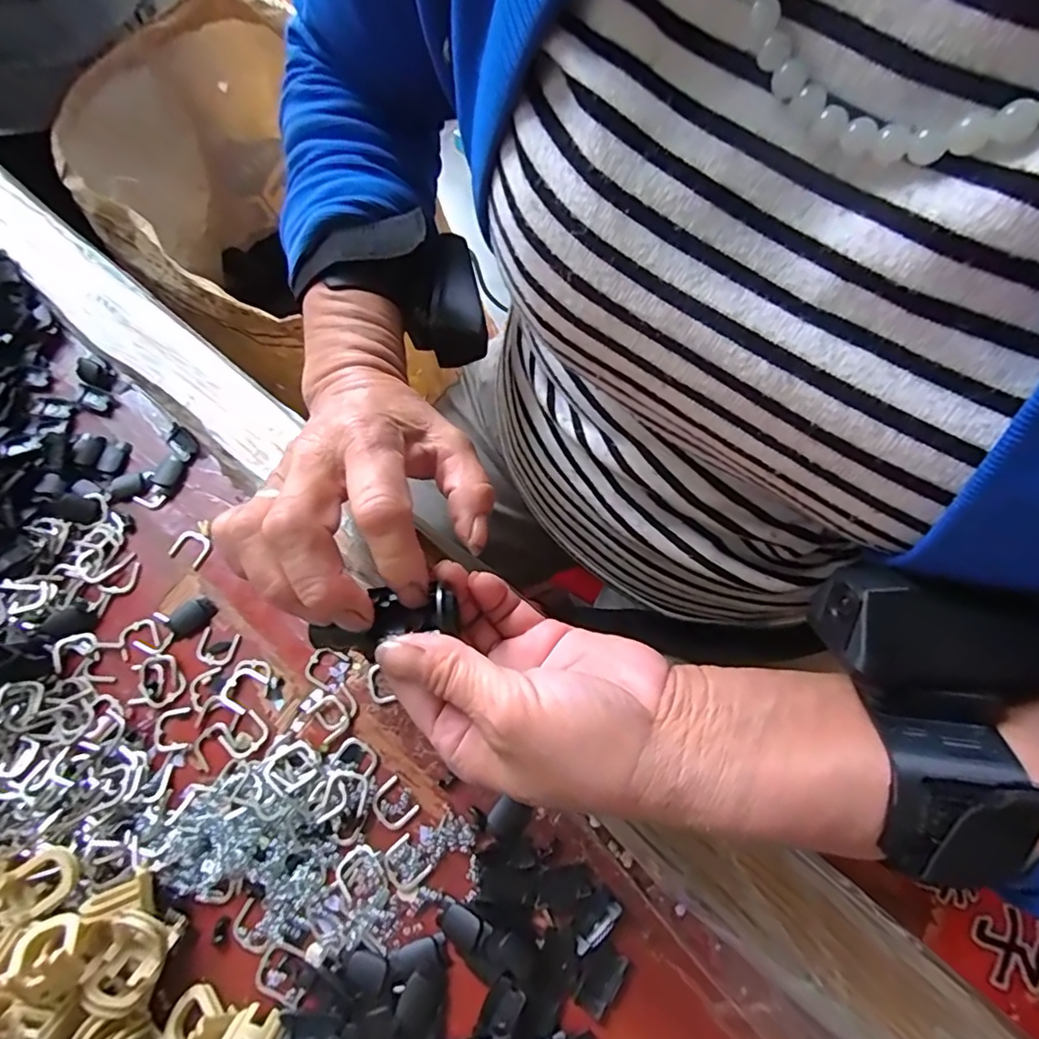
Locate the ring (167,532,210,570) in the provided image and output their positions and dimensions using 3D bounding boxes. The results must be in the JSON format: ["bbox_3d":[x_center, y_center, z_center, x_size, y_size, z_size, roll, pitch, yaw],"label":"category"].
[{"bbox_3d":[-0.174,0.015,0.298,0.021,0.004,0.017,24,72,8],"label":"ring"}]

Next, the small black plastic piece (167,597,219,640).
[{"bbox_3d":[-0.166,0.050,0.284,0.023,0.004,0.016,-35,74,-12],"label":"small black plastic piece"}]

